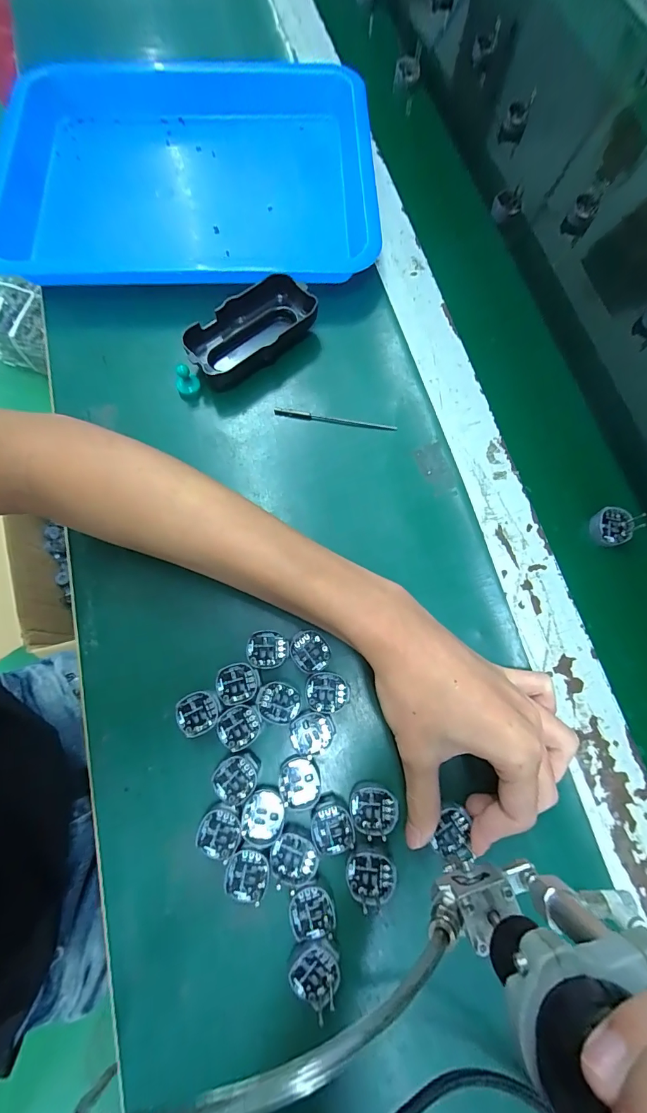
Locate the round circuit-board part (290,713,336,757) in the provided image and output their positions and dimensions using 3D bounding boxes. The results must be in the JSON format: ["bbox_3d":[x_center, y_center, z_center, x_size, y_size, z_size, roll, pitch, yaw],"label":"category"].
[{"bbox_3d":[-0.007,0.112,0.251,0.028,0.004,0.024,-13,75,-5],"label":"round circuit-board part"}]

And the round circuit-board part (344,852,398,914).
[{"bbox_3d":[0.028,0.185,0.230,0.027,0.004,0.028,0,74,-1],"label":"round circuit-board part"}]

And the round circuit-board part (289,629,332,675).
[{"bbox_3d":[-0.008,0.063,0.263,0.025,0.004,0.027,0,74,-1],"label":"round circuit-board part"}]

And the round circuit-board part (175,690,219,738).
[{"bbox_3d":[-0.080,0.100,0.256,0.027,0.011,0.024,-29,77,-9],"label":"round circuit-board part"}]

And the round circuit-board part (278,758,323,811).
[{"bbox_3d":[-0.014,0.139,0.244,0.025,0.004,0.028,-1,74,-1],"label":"round circuit-board part"}]

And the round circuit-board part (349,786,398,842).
[{"bbox_3d":[0.031,0.154,0.239,0.028,0.004,0.027,0,74,-1],"label":"round circuit-board part"}]

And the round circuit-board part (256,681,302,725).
[{"bbox_3d":[-0.028,0.094,0.255,0.028,0.004,0.024,13,74,3],"label":"round circuit-board part"}]

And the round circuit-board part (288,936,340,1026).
[{"bbox_3d":[-0.005,0.228,0.216,0.026,0.006,0.032,3,74,0],"label":"round circuit-board part"}]

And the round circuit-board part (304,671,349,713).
[{"bbox_3d":[0.003,0.088,0.257,0.028,0.004,0.024,12,74,2],"label":"round circuit-board part"}]

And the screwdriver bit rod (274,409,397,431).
[{"bbox_3d":[0.010,-0.111,0.321,0.098,0.004,0.007,9,74,2],"label":"screwdriver bit rod"}]

